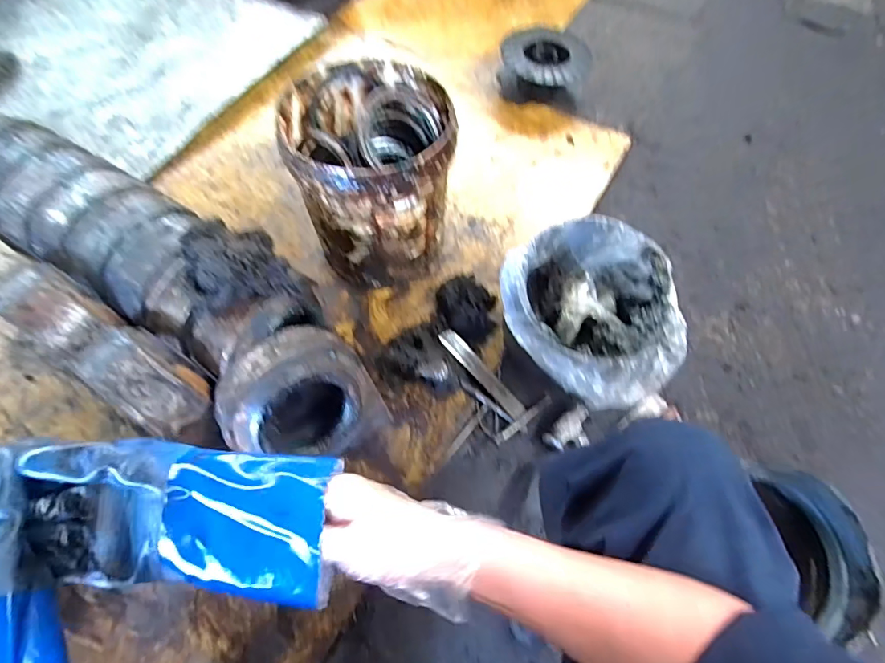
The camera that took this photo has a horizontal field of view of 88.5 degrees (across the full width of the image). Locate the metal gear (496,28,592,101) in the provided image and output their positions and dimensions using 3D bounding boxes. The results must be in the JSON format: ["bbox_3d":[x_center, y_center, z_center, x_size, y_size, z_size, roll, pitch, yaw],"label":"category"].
[{"bbox_3d":[0.289,-0.755,1.303,0.248,0.109,0.228,21,65,9],"label":"metal gear"}]

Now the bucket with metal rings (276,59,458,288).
[{"bbox_3d":[-0.132,-0.293,0.920,0.292,0.350,0.299,-7,62,-5],"label":"bucket with metal rings"}]

